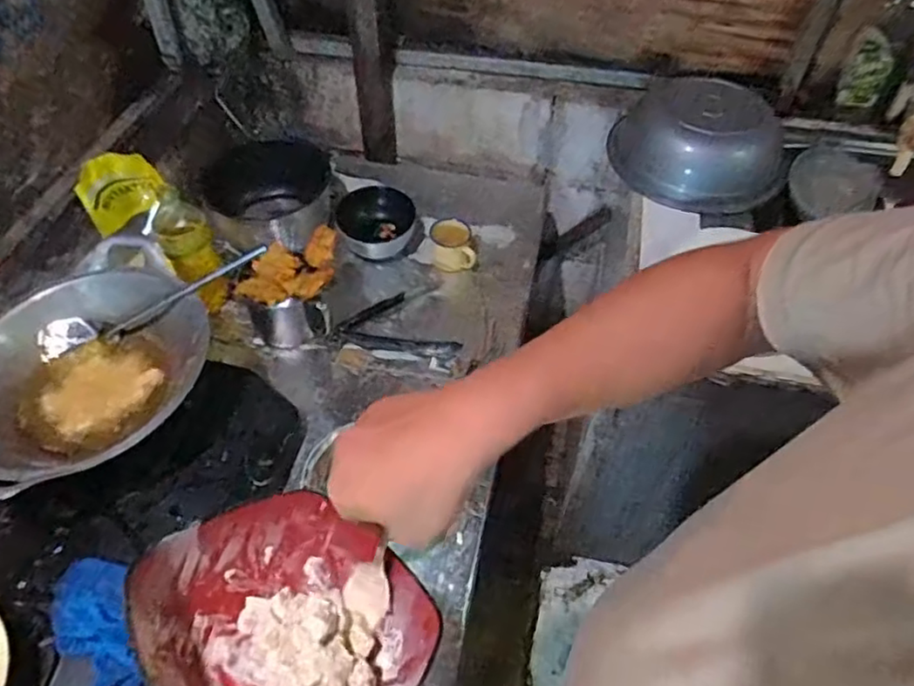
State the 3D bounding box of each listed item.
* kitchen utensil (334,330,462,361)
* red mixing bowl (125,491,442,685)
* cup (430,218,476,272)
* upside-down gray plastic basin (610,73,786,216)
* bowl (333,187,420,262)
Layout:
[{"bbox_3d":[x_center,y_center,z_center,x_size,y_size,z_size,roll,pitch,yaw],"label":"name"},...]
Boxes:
[{"bbox_3d":[-0.104,0.006,1.087,0.213,0.023,0.044,9,52,6],"label":"kitchen utensil"},{"bbox_3d":[-0.111,0.186,0.432,0.172,0.078,0.156,37,59,25],"label":"red mixing bowl"},{"bbox_3d":[-0.009,-0.184,1.200,0.075,0.075,0.069,1,51,-1],"label":"cup"},{"bbox_3d":[0.447,-0.386,1.151,0.290,0.096,0.352,20,54,14],"label":"upside-down gray plastic basin"},{"bbox_3d":[-0.151,-0.229,1.214,0.144,0.062,0.131,1,51,-1],"label":"bowl"}]

